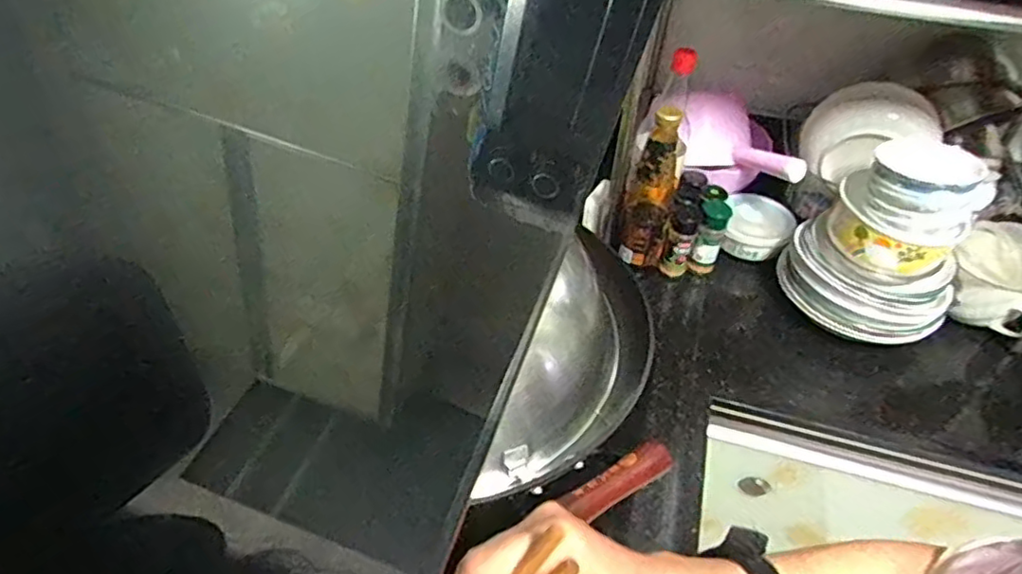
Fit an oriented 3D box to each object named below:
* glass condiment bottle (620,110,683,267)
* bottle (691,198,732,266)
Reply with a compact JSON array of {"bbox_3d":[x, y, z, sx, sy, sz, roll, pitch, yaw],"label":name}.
[{"bbox_3d":[0.189,-0.131,0.854,0.059,0.227,0.050,23,46,20],"label":"glass condiment bottle"},{"bbox_3d":[0.284,-0.077,0.919,0.039,0.096,0.035,16,44,13],"label":"bottle"}]

